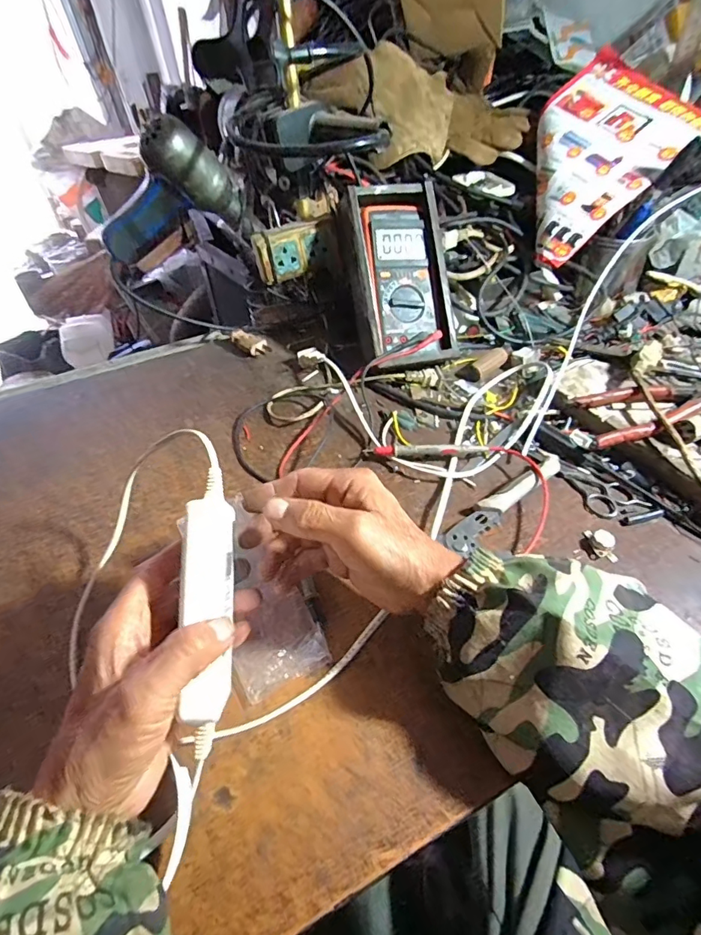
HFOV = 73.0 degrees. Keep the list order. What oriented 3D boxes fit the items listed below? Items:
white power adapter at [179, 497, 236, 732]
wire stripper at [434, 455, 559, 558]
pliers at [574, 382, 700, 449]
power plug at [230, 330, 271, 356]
[{"bbox_3d":[-0.085,0.082,0.289,0.018,0.045,0.128,-4,76,1],"label":"white power adapter"},{"bbox_3d":[0.140,0.030,0.436,0.146,0.021,0.029,-34,53,-25],"label":"wire stripper"},{"bbox_3d":[0.324,-0.061,0.479,0.176,0.027,0.075,-6,46,0],"label":"pliers"},{"bbox_3d":[-0.137,-0.168,0.635,0.061,0.011,0.027,30,55,13],"label":"power plug"}]

